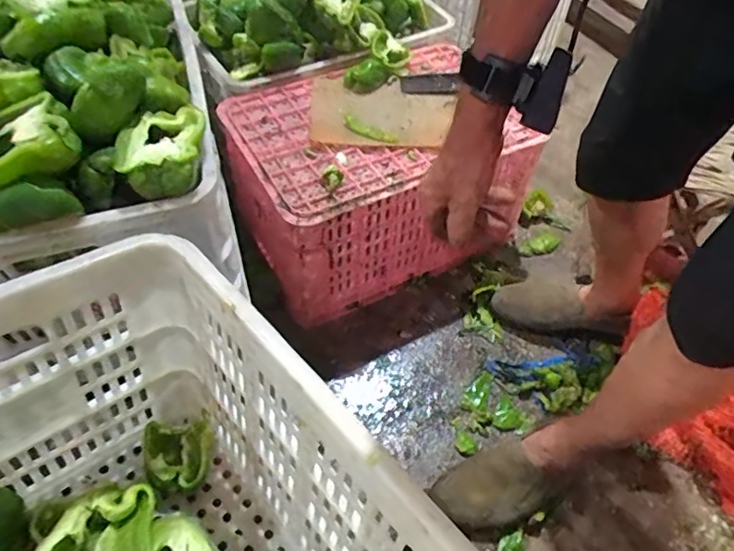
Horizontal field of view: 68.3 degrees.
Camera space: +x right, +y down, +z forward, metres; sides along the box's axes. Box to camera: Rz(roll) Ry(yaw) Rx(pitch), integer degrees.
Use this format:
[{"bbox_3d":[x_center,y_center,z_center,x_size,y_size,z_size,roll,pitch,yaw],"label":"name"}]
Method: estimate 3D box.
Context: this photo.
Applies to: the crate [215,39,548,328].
[{"bbox_3d":[-0.011,-0.189,1.037,0.451,0.267,0.375,-22,56,-19],"label":"crate"}]

